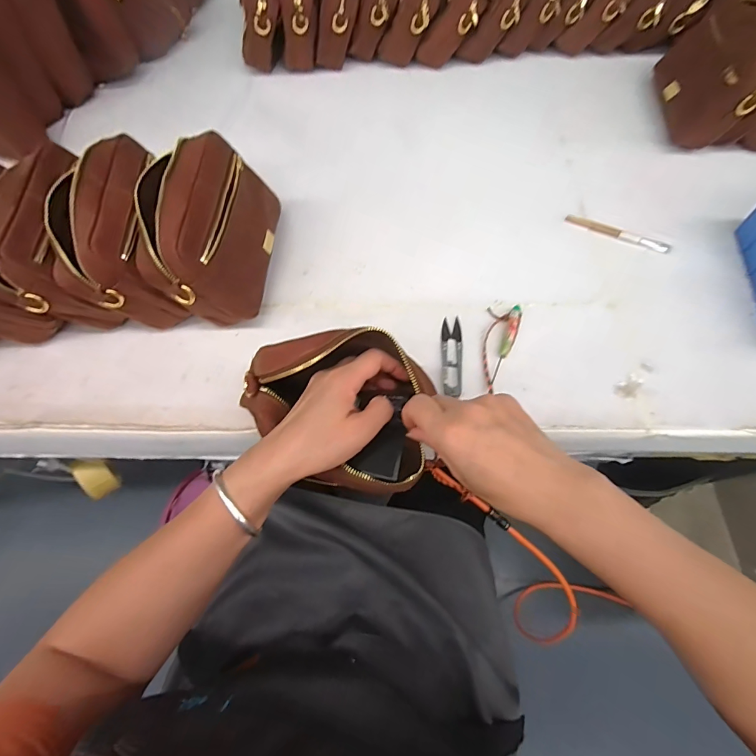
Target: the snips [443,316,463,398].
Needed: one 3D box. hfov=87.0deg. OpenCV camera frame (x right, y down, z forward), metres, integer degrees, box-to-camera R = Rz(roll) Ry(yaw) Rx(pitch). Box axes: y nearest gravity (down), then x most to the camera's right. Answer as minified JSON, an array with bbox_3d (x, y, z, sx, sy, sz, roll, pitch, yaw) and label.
[{"bbox_3d":[0.081,-0.026,0.433,0.021,0.005,0.098,3,64,3],"label":"snips"}]

